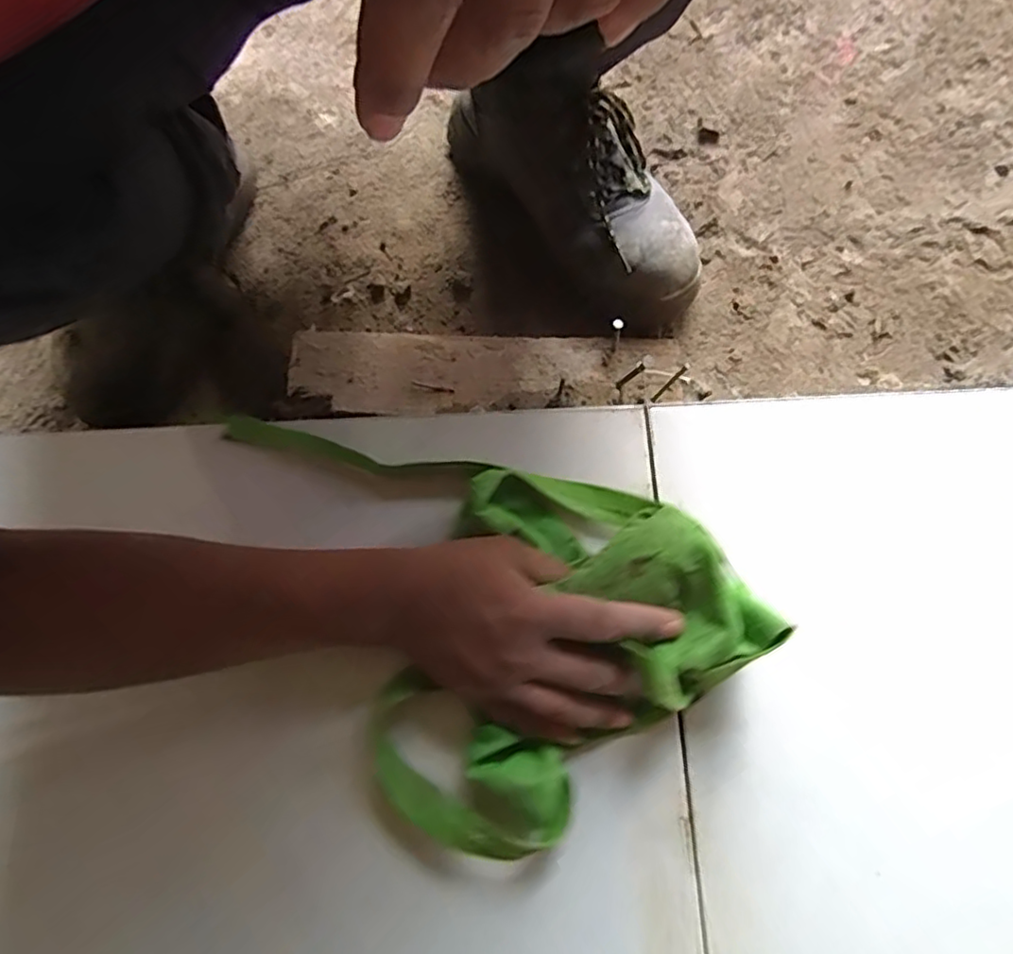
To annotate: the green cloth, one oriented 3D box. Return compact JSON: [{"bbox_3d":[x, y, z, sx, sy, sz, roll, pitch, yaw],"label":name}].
[{"bbox_3d":[0.005,0.049,0.372,0.230,0.067,0.298,-18,75,-4],"label":"green cloth"}]

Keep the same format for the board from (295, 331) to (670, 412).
[{"bbox_3d":[-0.018,-0.080,0.492,0.289,0.029,0.067,-1,74,1],"label":"board"}]

